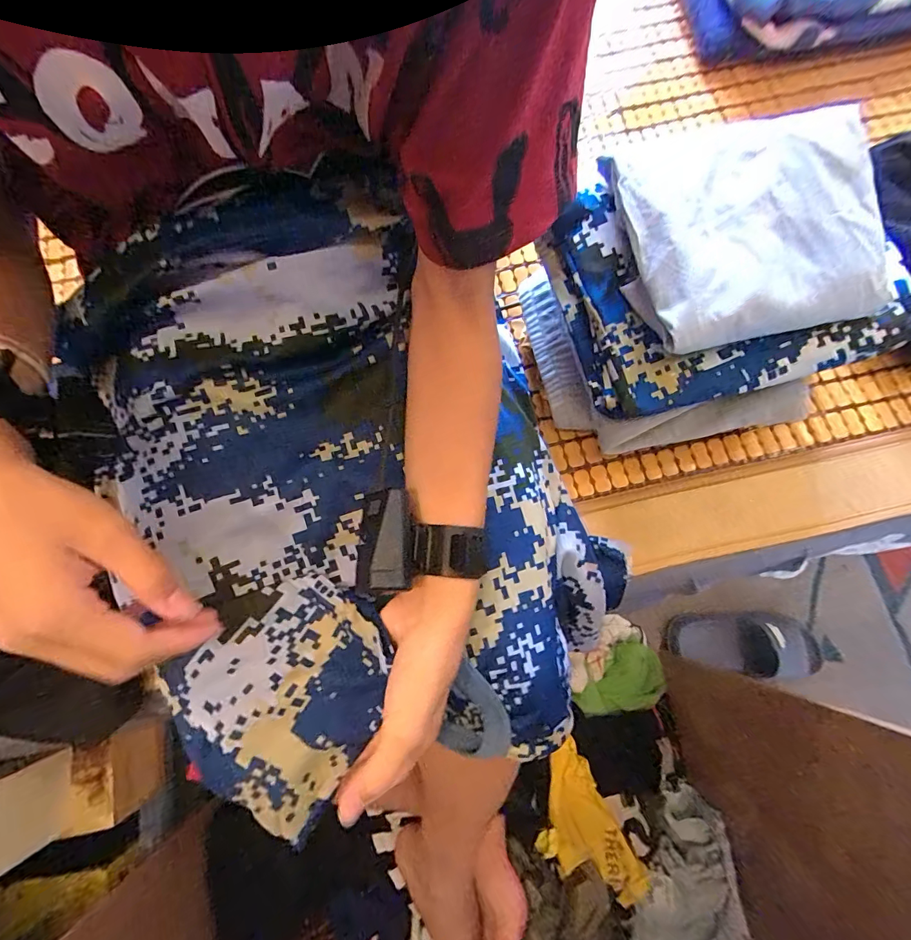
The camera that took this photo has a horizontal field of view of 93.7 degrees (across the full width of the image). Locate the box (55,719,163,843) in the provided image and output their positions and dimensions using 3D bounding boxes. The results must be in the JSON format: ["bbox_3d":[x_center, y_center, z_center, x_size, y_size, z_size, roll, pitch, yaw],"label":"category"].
[{"bbox_3d":[-0.459,0.414,0.576,0.056,0.098,0.097,-12,76,-4],"label":"box"}]

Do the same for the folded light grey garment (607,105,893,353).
[{"bbox_3d":[0.239,-0.194,0.347,0.202,0.045,0.175,-13,83,-2],"label":"folded light grey garment"}]

